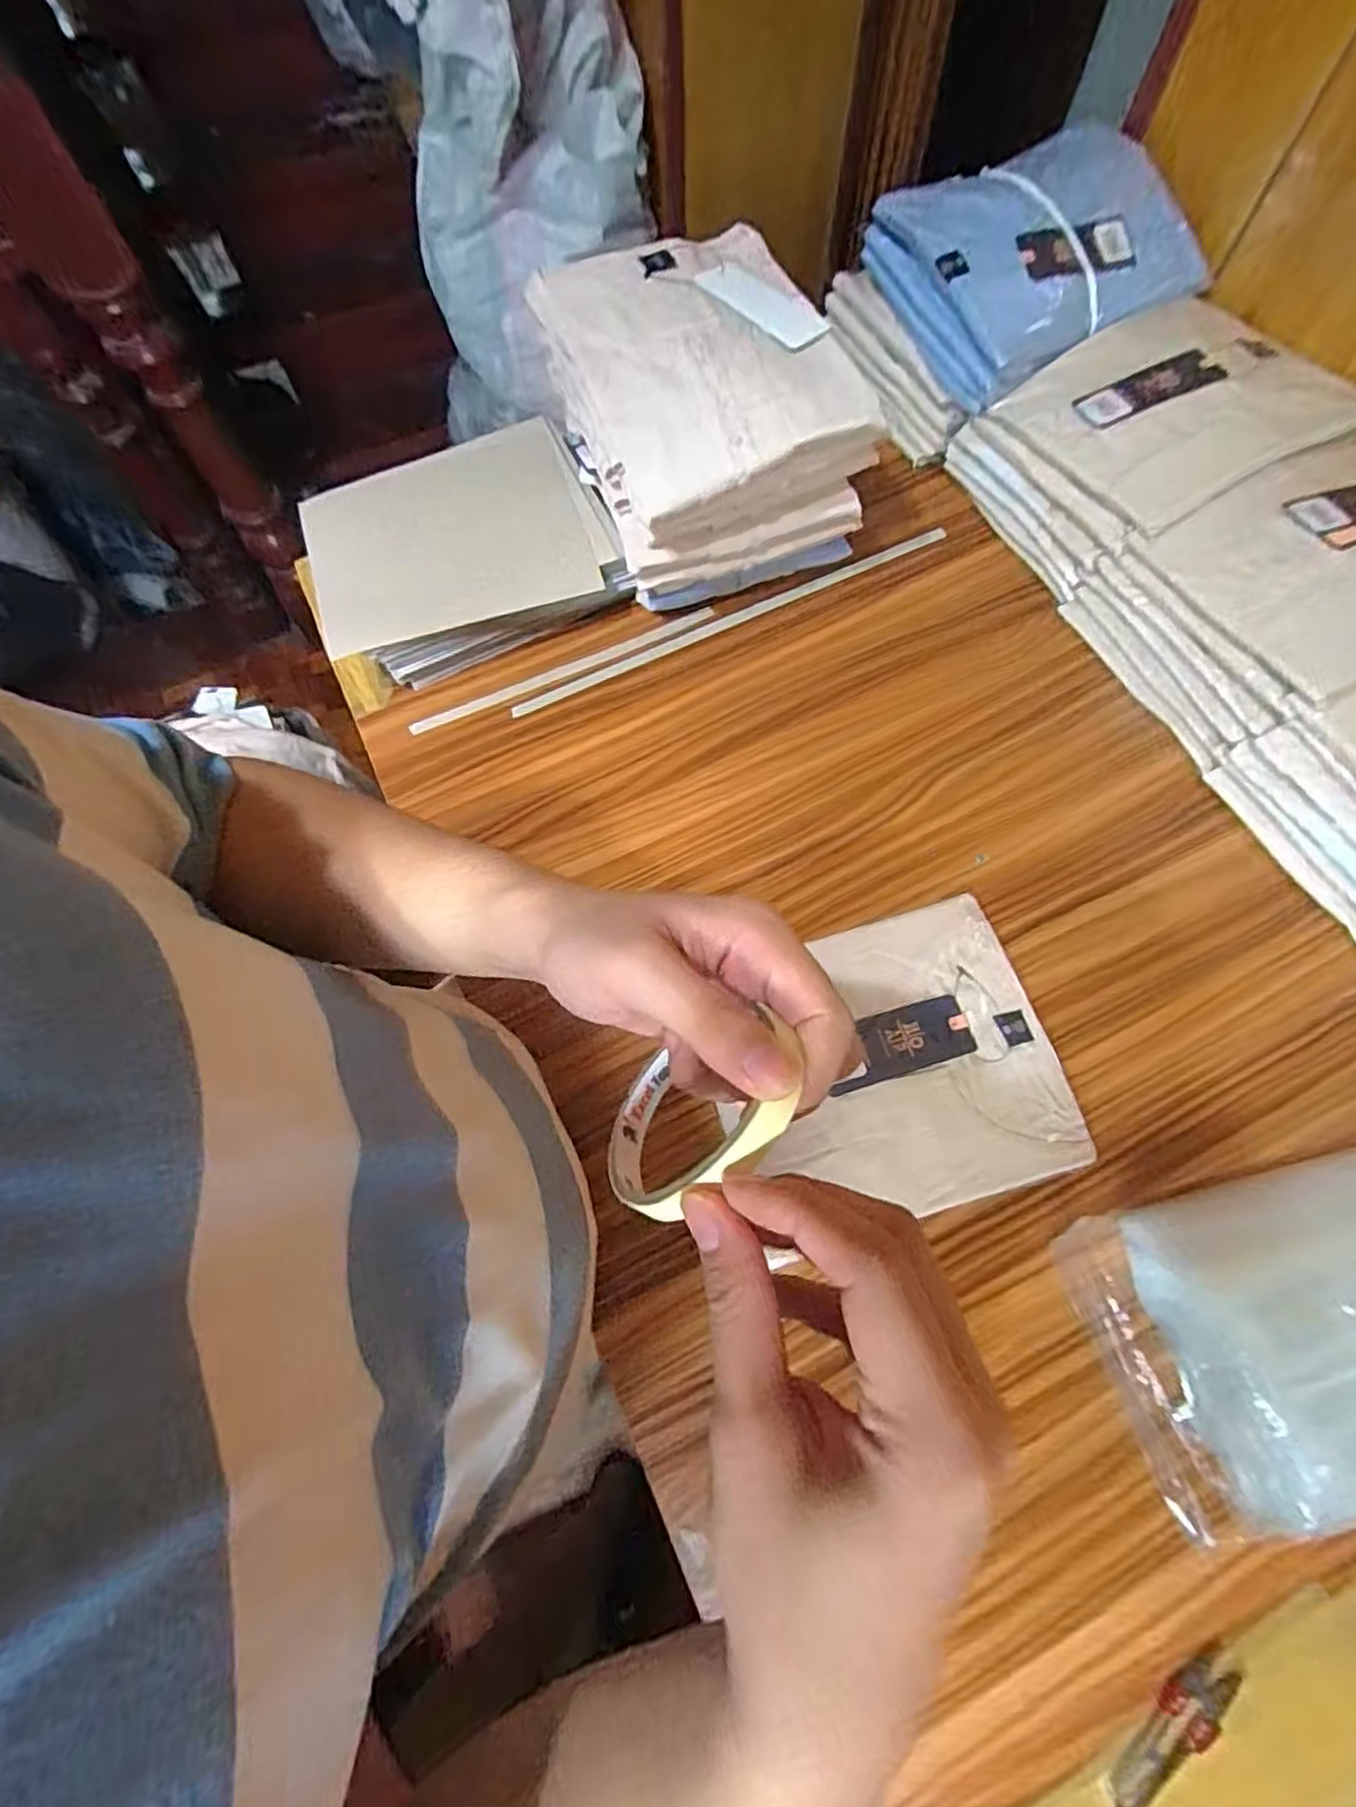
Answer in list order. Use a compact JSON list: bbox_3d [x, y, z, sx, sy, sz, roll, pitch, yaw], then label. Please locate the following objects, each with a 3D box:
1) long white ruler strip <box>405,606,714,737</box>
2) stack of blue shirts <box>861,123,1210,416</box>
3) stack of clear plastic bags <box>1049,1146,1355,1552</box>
[{"bbox_3d":[-0.110,-0.229,0.690,0.317,0.005,0.017,-24,70,-7],"label":"long white ruler strip"},{"bbox_3d":[0.343,-0.620,0.670,0.252,0.093,0.209,-29,71,-8],"label":"stack of blue shirts"},{"bbox_3d":[0.438,0.257,0.432,0.312,0.098,0.179,-17,69,-4],"label":"stack of clear plastic bags"}]

